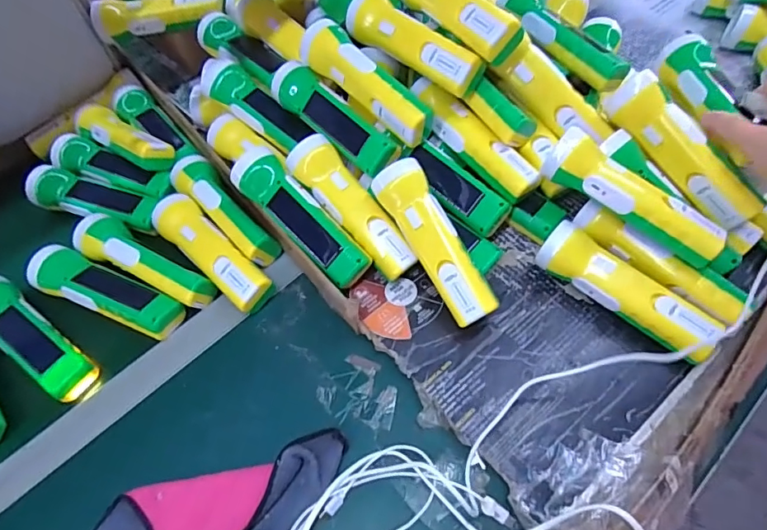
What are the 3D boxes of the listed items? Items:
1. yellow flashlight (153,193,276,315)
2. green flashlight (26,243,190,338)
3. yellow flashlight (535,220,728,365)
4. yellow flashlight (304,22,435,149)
[{"bbox_3d":[-0.188,-0.016,0.518,0.175,0.038,0.046,37,69,23],"label":"yellow flashlight"},{"bbox_3d":[-0.289,0.030,0.500,0.170,0.042,0.048,18,63,15],"label":"green flashlight"},{"bbox_3d":[0.225,0.025,0.446,0.166,0.047,0.050,37,69,23],"label":"yellow flashlight"},{"bbox_3d":[-0.022,-0.188,0.489,0.048,0.051,0.173,-34,63,-15],"label":"yellow flashlight"}]

